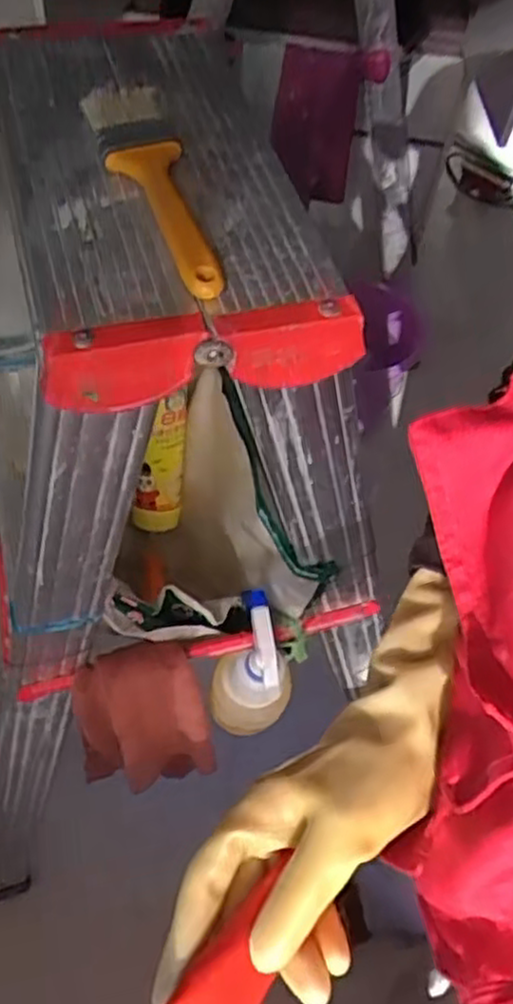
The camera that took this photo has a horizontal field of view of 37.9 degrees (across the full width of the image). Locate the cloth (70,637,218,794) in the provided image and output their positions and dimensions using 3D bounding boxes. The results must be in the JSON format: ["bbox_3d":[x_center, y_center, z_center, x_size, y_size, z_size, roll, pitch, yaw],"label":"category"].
[{"bbox_3d":[-0.119,0.253,0.823,0.148,0.379,0.053,-9,59,-11],"label":"cloth"}]

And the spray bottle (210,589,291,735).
[{"bbox_3d":[-0.006,0.162,0.747,0.068,0.210,0.108,-11,66,-24],"label":"spray bottle"}]

